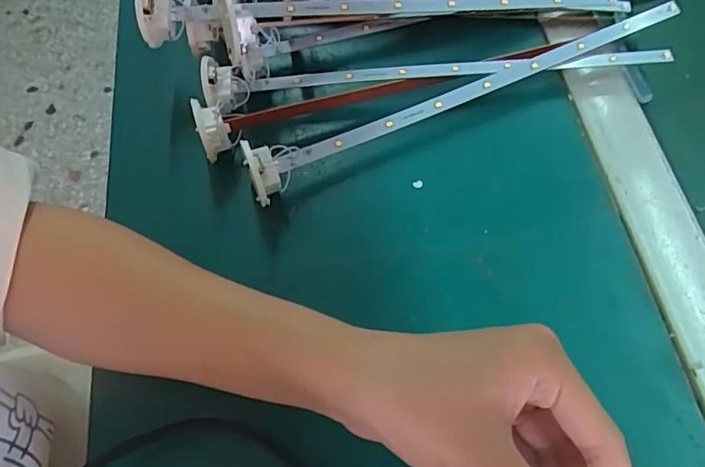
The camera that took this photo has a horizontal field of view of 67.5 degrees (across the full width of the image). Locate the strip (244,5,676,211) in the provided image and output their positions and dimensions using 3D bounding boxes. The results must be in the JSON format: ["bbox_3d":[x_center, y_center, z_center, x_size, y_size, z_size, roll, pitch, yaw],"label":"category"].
[{"bbox_3d":[0.074,-0.082,0.323,0.284,0.036,0.024,-21,65,-7],"label":"strip"}]

